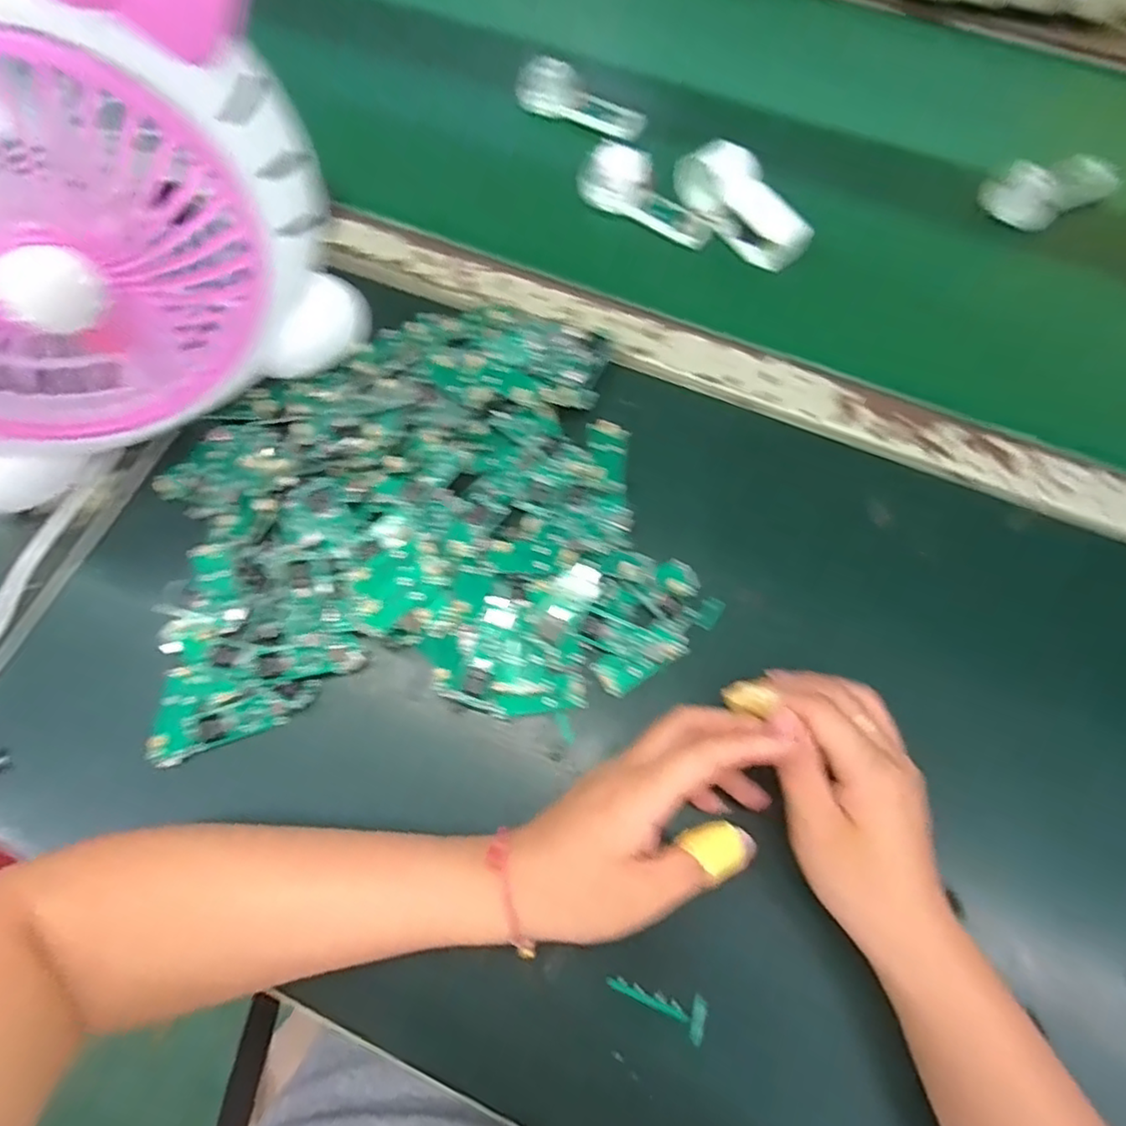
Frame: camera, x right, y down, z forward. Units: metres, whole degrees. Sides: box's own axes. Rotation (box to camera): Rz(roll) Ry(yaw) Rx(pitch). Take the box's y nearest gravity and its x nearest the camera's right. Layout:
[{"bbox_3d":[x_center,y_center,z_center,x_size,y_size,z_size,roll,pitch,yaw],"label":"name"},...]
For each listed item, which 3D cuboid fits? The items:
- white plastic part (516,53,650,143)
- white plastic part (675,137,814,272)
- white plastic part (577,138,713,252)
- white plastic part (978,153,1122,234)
[{"bbox_3d":[0.015,-0.358,0.506,0.100,0.030,0.031,17,70,5],"label":"white plastic part"},{"bbox_3d":[0.129,-0.254,0.466,0.102,0.030,0.044,43,74,1],"label":"white plastic part"},{"bbox_3d":[0.062,-0.263,0.474,0.100,0.028,0.040,31,71,-5],"label":"white plastic part"},{"bbox_3d":[0.355,-0.269,0.477,0.086,0.029,0.036,-9,70,-5],"label":"white plastic part"}]

